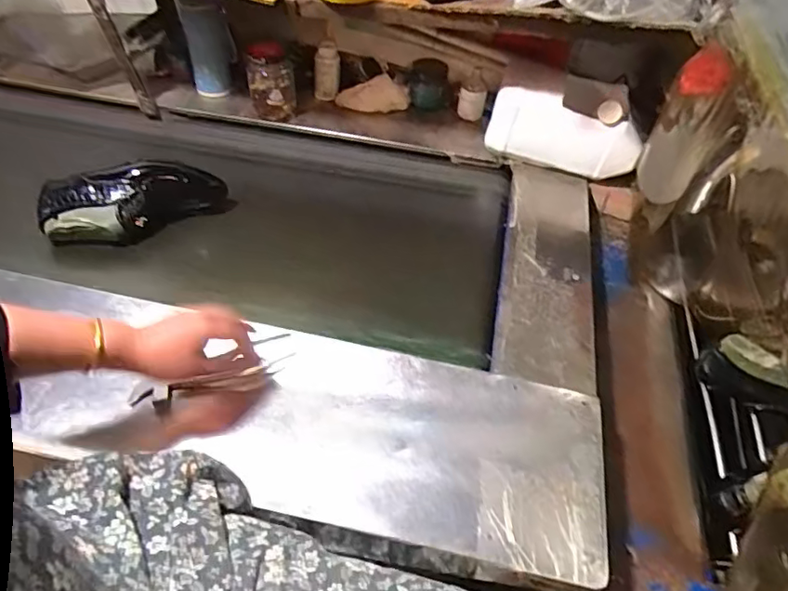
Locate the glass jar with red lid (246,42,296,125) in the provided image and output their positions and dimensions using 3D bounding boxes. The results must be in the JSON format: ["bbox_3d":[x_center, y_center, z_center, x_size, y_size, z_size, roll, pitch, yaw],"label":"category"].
[{"bbox_3d":[-0.227,-0.401,1.042,0.083,0.136,0.090,-6,50,-8],"label":"glass jar with red lid"}]

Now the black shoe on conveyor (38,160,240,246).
[{"bbox_3d":[-0.387,-0.136,0.860,0.261,0.099,0.092,-24,54,-22],"label":"black shoe on conveyor"}]

